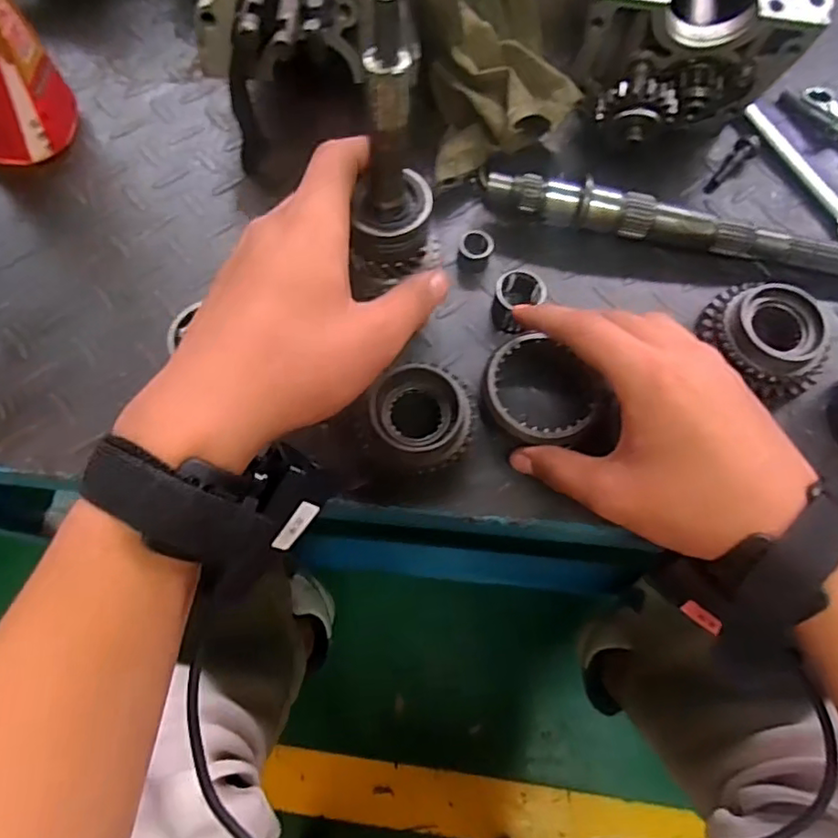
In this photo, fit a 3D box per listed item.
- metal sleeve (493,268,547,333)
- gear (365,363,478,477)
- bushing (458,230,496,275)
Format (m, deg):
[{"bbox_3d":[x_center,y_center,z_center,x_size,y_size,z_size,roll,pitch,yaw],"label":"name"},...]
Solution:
[{"bbox_3d":[0.061,-0.074,0.371,0.029,0.027,0.029,-34,76,-12],"label":"metal sleeve"},{"bbox_3d":[0.002,0.000,0.339,0.060,0.029,0.062,6,70,1],"label":"gear"},{"bbox_3d":[0.037,-0.109,0.390,0.022,0.019,0.022,0,70,-1],"label":"bushing"}]

